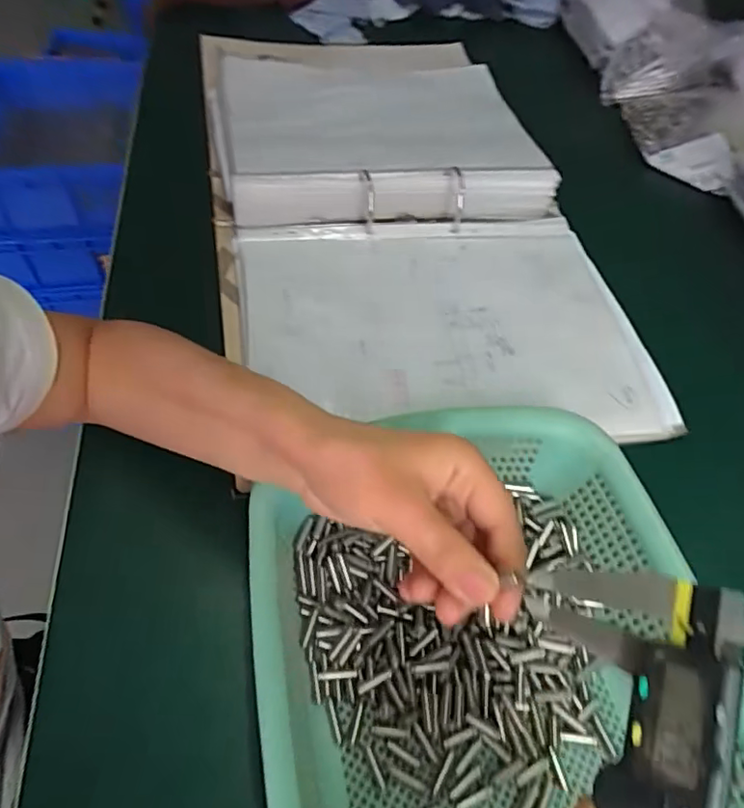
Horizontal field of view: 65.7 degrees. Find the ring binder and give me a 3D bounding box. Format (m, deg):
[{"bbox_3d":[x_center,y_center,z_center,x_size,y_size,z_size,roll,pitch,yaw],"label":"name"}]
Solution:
[{"bbox_3d":[0.020,-0.190,0.532,0.324,0.042,0.542,-7,56,-11],"label":"ring binder"}]

